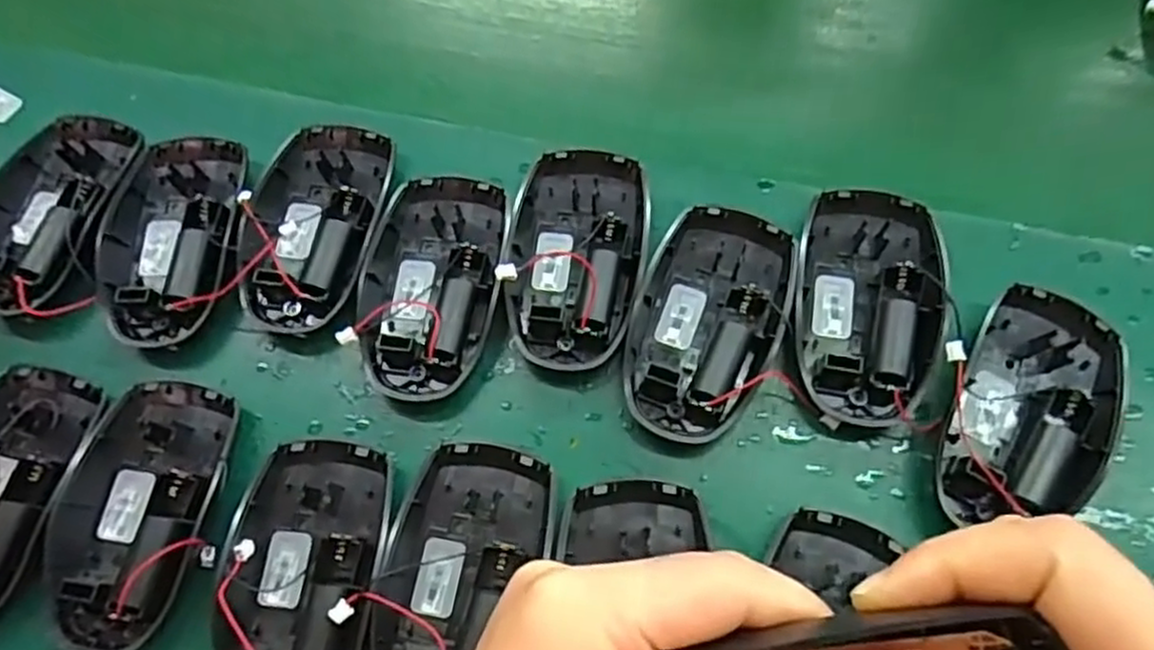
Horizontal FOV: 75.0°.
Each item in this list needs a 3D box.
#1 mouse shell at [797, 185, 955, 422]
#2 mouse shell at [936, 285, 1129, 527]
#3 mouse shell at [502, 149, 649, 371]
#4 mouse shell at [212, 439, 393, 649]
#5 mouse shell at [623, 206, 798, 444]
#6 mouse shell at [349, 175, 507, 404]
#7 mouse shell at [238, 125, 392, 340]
[{"bbox_3d":[0.121,-0.009,0.313,0.059,0.019,0.100,8,66,7],"label":"mouse shell"},{"bbox_3d":[0.175,0.036,0.289,0.058,0.018,0.102,28,70,15],"label":"mouse shell"},{"bbox_3d":[0.000,-0.031,0.332,0.057,0.021,0.100,7,66,7],"label":"mouse shell"},{"bbox_3d":[-0.103,0.095,0.282,0.059,0.016,0.103,2,65,5],"label":"mouse shell"},{"bbox_3d":[0.055,-0.001,0.315,0.058,0.020,0.101,19,68,12],"label":"mouse shell"},{"bbox_3d":[-0.062,-0.019,0.329,0.058,0.020,0.102,7,66,7],"label":"mouse shell"},{"bbox_3d":[-0.117,-0.047,0.342,0.058,0.020,0.100,-1,65,3],"label":"mouse shell"}]

